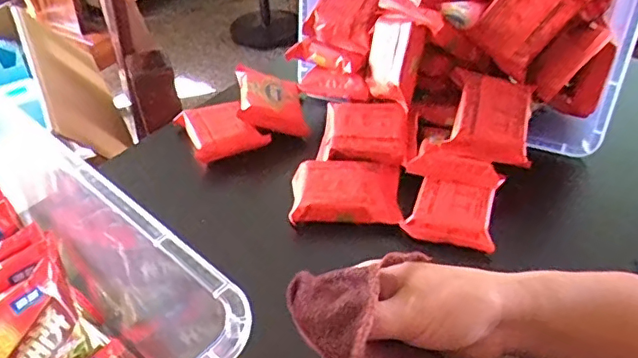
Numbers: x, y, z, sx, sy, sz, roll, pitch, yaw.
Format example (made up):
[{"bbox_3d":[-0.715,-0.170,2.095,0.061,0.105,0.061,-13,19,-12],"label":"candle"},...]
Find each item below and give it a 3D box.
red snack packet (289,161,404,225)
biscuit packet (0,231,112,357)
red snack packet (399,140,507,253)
[{"bbox_3d":[0.023,0.010,0.476,0.090,0.018,0.065,0,42,4],"label":"red snack packet"},{"bbox_3d":[-0.185,0.098,0.348,0.022,0.070,0.091,5,34,46],"label":"biscuit packet"},{"bbox_3d":[0.108,0.011,0.455,0.071,0.033,0.079,11,44,16],"label":"red snack packet"}]

